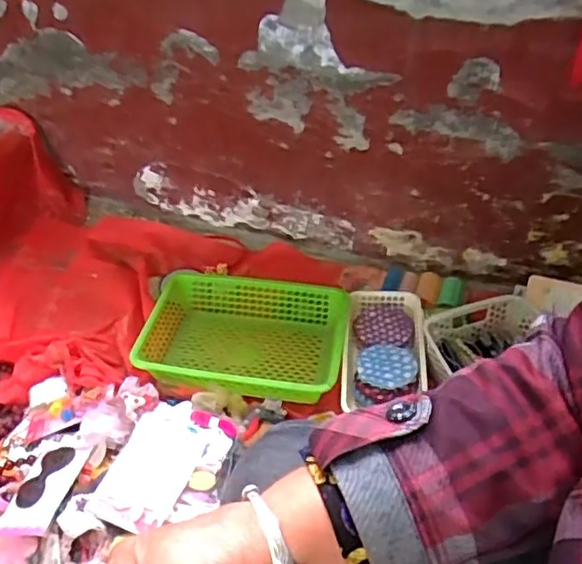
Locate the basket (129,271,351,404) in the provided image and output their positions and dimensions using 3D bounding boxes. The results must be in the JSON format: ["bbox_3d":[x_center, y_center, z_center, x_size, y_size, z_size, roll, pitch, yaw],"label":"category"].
[{"bbox_3d":[-0.081,0.094,1.030,0.335,0.084,0.241,8,45,12],"label":"basket"}]

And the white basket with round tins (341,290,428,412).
[{"bbox_3d":[0.156,0.107,1.013,0.130,0.069,0.230,3,44,7],"label":"white basket with round tins"}]

